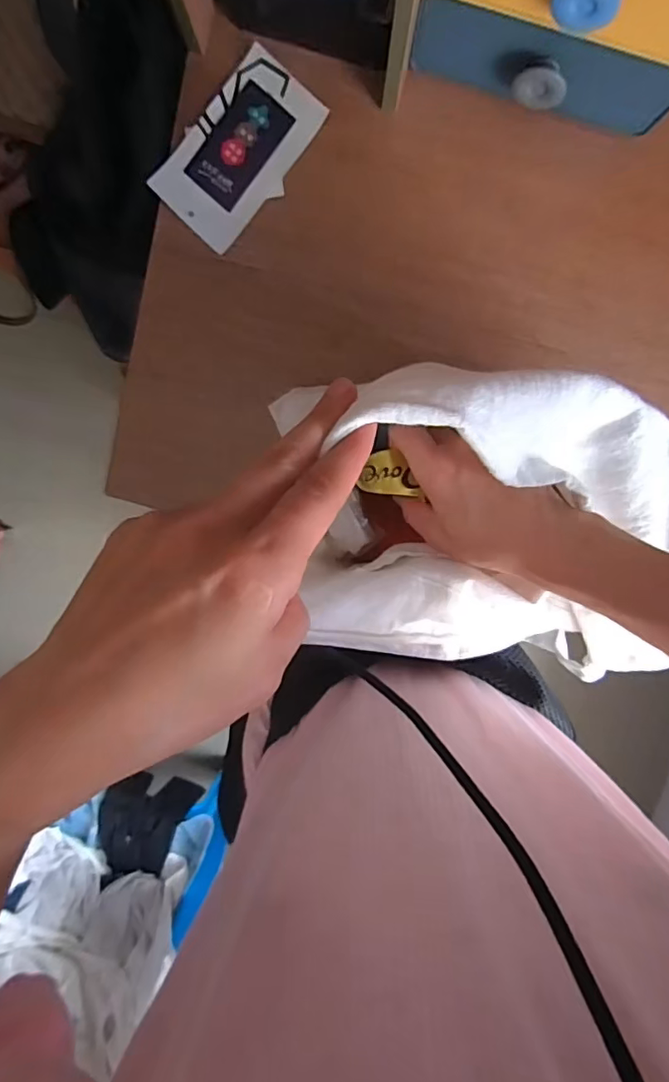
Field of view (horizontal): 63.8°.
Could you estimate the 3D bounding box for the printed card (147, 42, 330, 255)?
[{"bbox_3d":[-0.078,-0.316,0.437,0.080,0.006,0.136,43,98,-7],"label":"printed card"}]

